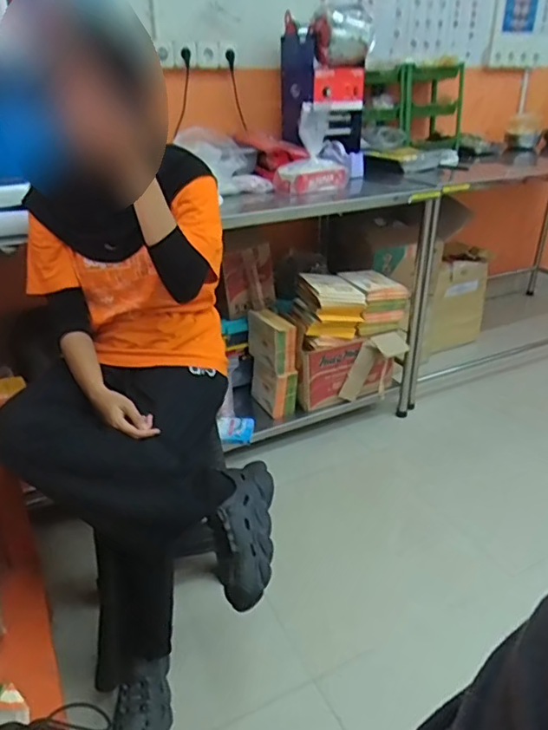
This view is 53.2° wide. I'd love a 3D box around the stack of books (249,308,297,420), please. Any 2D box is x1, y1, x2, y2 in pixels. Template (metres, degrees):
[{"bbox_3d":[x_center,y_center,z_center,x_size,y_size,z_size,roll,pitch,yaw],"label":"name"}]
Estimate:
[{"bbox_3d":[-0.009,0.001,1.863,0.079,0.336,0.165,-25,37,-38],"label":"stack of books"}]

